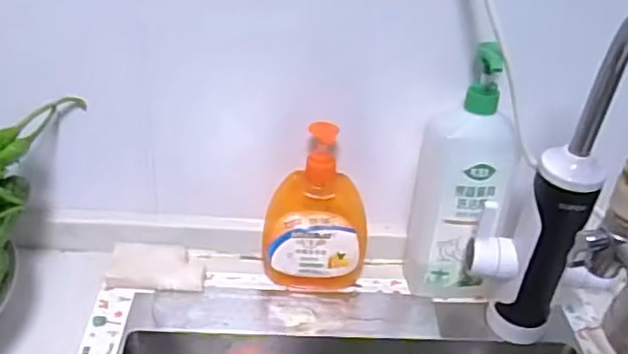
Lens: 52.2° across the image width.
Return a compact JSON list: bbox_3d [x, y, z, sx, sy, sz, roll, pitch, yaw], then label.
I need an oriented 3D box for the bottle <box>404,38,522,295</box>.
[{"bbox_3d":[0.151,0.005,0.631,0.096,0.264,0.063,11,35,8],"label":"bottle"}]

